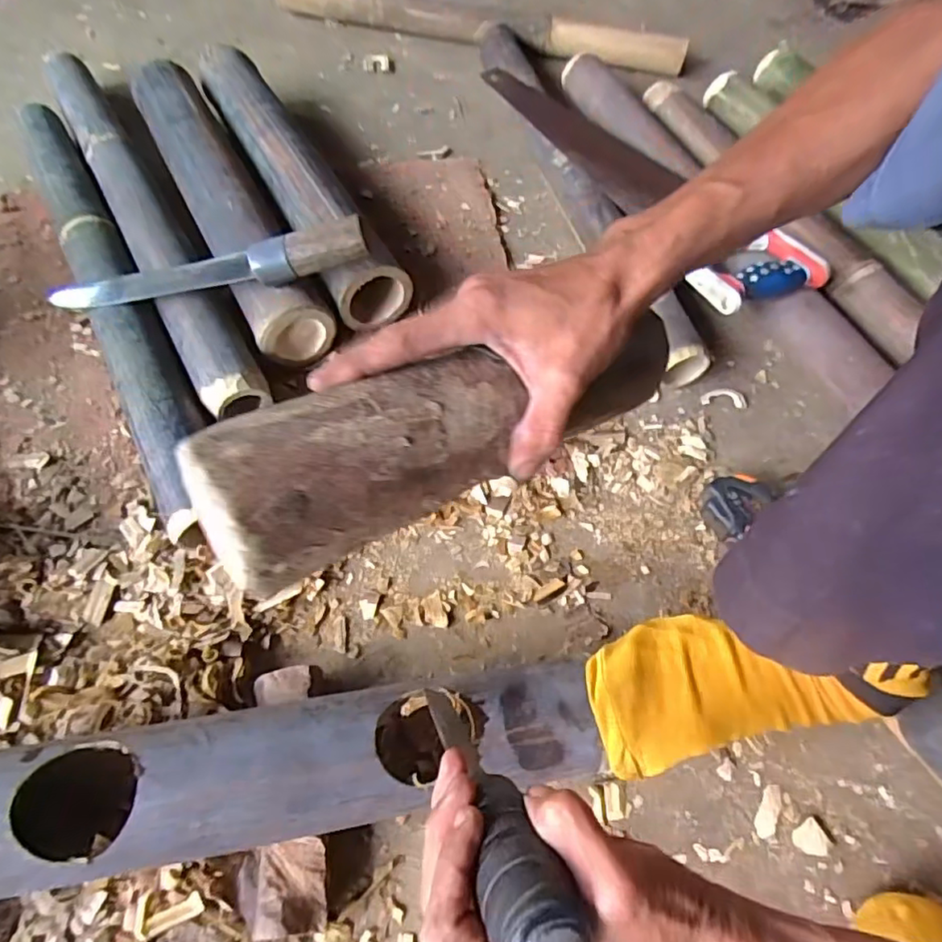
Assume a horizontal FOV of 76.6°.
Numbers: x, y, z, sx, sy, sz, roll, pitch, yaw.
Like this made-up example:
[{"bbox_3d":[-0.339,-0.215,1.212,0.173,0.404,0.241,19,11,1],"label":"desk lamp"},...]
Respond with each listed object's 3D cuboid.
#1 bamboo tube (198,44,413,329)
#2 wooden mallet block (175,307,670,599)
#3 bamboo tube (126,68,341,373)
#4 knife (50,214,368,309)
[{"bbox_3d":[-0.206,-0.349,0.700,0.085,0.091,0.461,-25,66,-16],"label":"bamboo tube"},{"bbox_3d":[-0.001,-0.024,0.288,0.249,0.042,0.059,-21,64,-28],"label":"wooden mallet block"},{"bbox_3d":[-0.278,-0.310,0.667,0.079,0.071,0.460,-25,66,-16],"label":"bamboo tube"},{"bbox_3d":[-0.256,-0.185,0.560,0.329,0.030,0.040,-7,61,12],"label":"knife"}]

